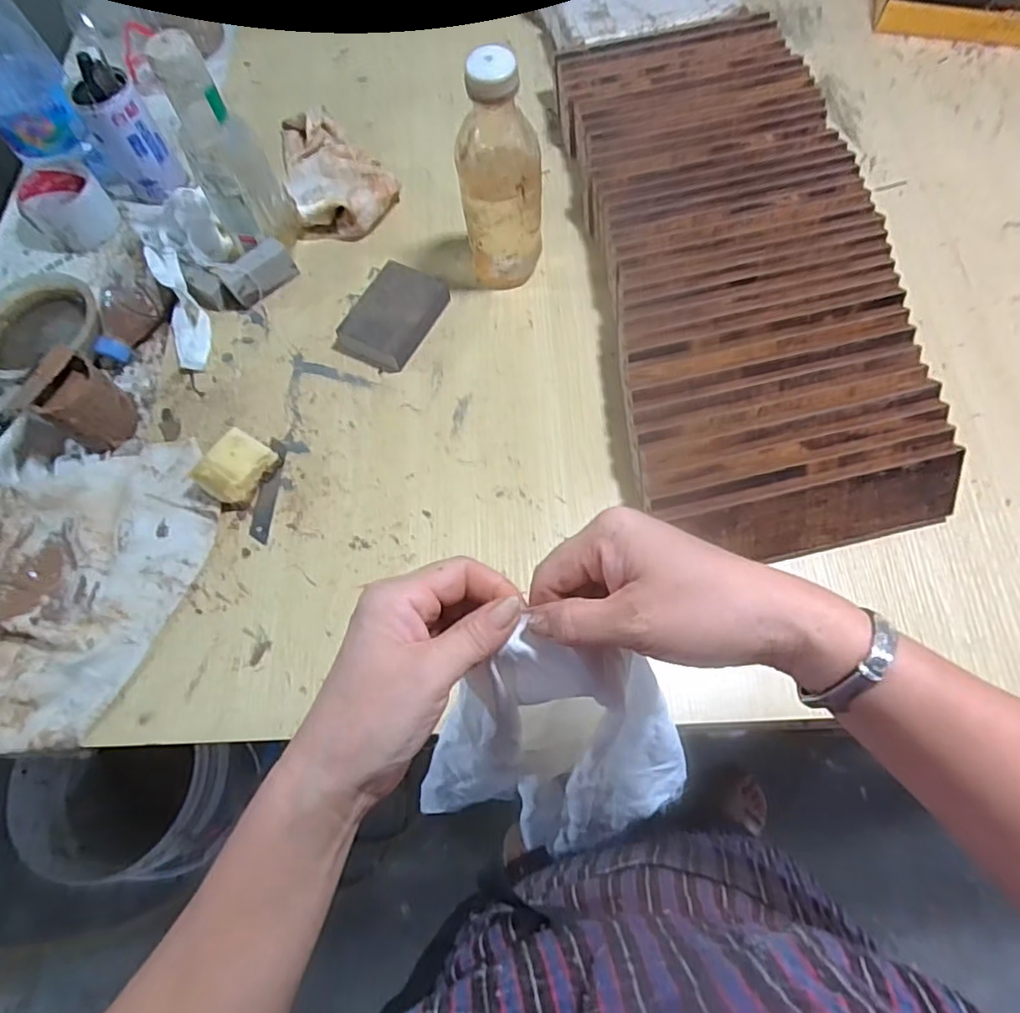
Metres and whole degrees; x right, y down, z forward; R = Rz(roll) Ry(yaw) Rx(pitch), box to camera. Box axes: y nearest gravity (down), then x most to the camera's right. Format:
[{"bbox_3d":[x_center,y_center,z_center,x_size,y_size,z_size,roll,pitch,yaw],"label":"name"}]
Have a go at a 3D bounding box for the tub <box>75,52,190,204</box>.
[{"bbox_3d":[-0.402,-0.393,0.659,0.059,0.128,0.053,-34,70,-12],"label":"tub"}]

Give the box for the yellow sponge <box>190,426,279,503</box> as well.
[{"bbox_3d":[-0.235,-0.032,0.537,0.043,0.030,0.059,27,71,13],"label":"yellow sponge"}]

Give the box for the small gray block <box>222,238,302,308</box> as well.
[{"bbox_3d":[-0.250,-0.233,0.624,0.066,0.036,0.031,-43,72,-14],"label":"small gray block"}]

